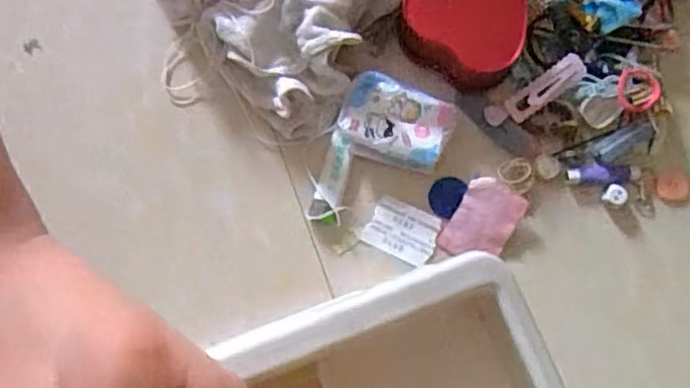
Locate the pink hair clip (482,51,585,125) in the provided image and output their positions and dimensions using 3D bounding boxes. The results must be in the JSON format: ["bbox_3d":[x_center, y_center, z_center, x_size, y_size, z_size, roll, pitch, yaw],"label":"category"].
[{"bbox_3d":[0.145,-0.076,0.509,0.082,0.010,0.021,-33,82,7],"label":"pink hair clip"}]

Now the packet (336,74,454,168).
[{"bbox_3d":[0.036,-0.052,0.499,0.077,0.021,0.058,20,82,3],"label":"packet"}]

